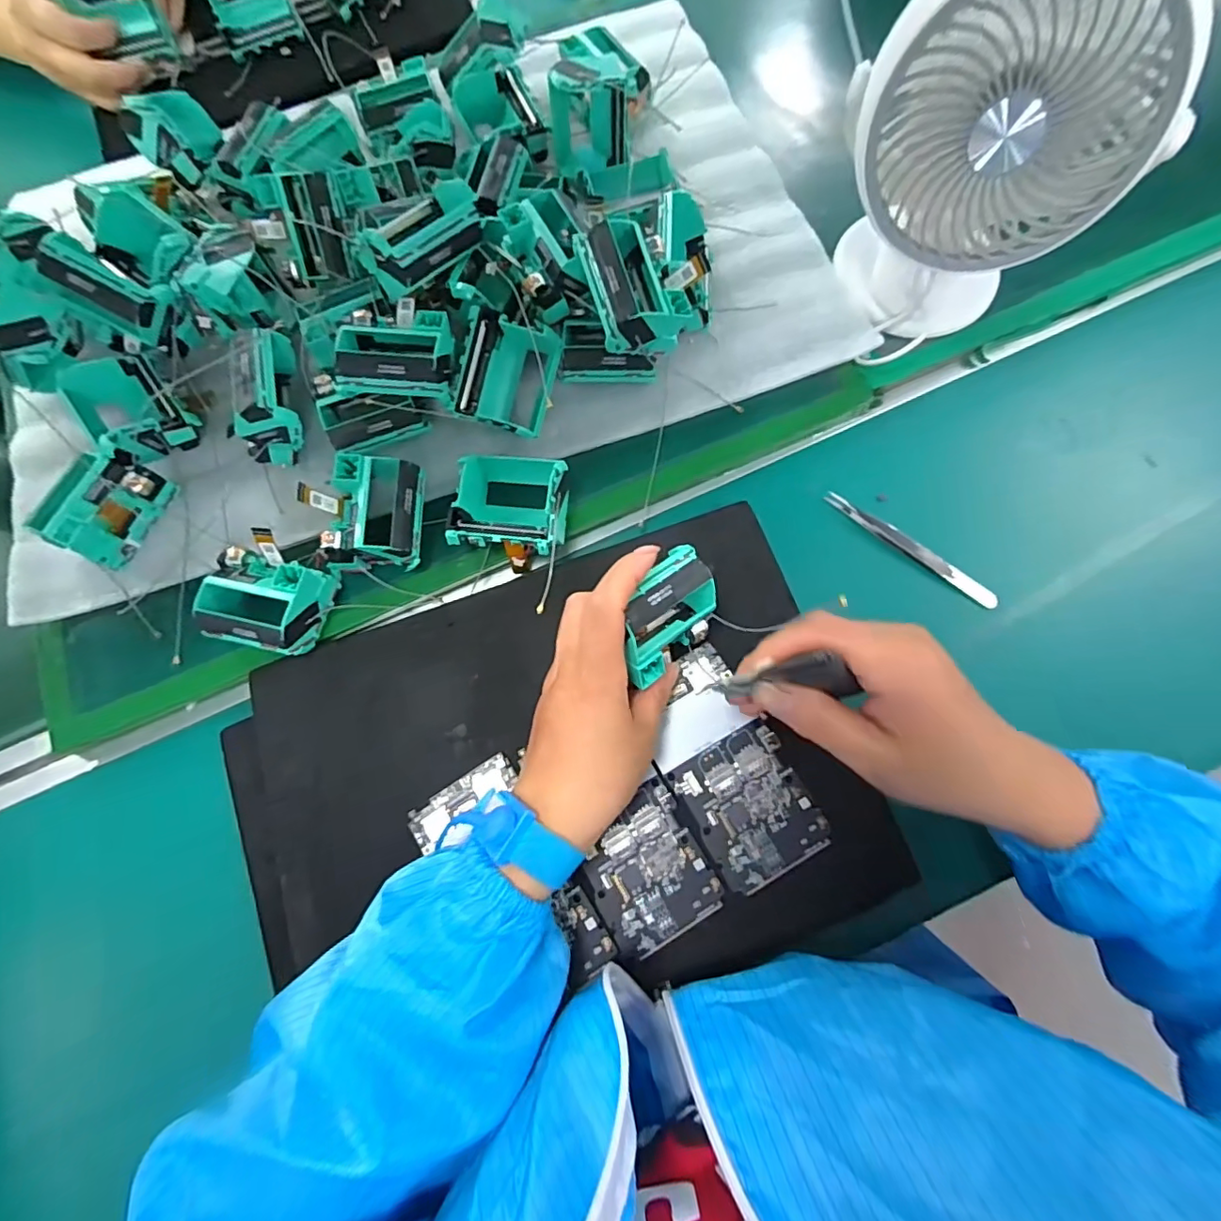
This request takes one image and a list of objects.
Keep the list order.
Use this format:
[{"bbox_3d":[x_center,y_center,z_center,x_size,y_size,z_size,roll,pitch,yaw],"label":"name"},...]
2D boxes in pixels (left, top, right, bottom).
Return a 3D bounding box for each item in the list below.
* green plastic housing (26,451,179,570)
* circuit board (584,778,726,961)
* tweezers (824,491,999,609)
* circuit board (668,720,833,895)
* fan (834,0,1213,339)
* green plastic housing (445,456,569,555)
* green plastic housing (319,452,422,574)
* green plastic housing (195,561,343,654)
[{"bbox_3d":[-0.341,-0.071,0.375,0.053,0.033,0.073,23,77,7],"label":"green plastic housing"},{"bbox_3d":[0.020,0.145,0.311,0.064,0.004,0.074,-29,77,-6],"label":"circuit board"},{"bbox_3d":[0.202,-0.042,0.376,0.127,0.010,0.012,37,79,10],"label":"tweezers"},{"bbox_3d":[0.079,0.111,0.316,0.065,0.006,0.075,-29,77,-6],"label":"circuit board"},{"bbox_3d":[0.210,-0.253,0.318,0.148,0.185,0.098,30,78,9],"label":"fan"},{"bbox_3d":[-0.063,-0.069,0.363,0.078,0.044,0.065,9,76,4],"label":"green plastic housing"},{"bbox_3d":[-0.151,-0.062,0.368,0.055,0.041,0.066,5,76,3],"label":"green plastic housing"},{"bbox_3d":[-0.219,-0.004,0.353,0.065,0.046,0.055,11,76,4],"label":"green plastic housing"}]

